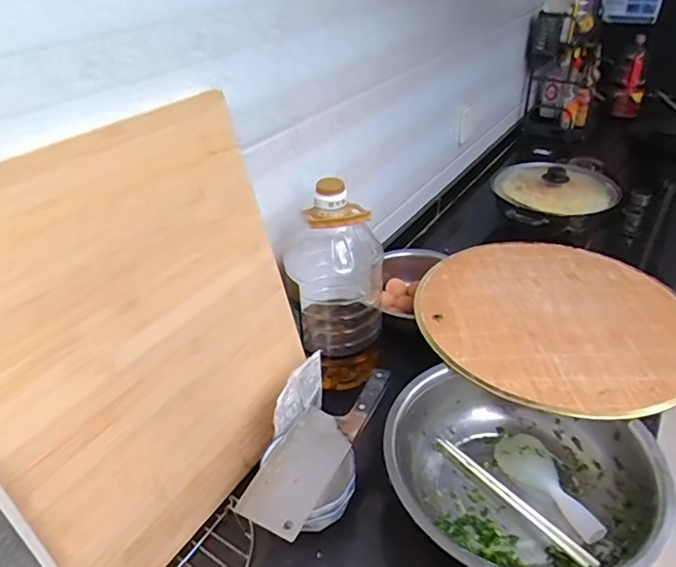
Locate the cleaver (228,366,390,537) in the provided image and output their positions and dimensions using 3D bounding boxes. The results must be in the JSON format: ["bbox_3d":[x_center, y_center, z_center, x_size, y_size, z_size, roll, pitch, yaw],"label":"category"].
[{"bbox_3d":[-0.023,0.212,0.707,0.088,0.028,0.276,17,40,26],"label":"cleaver"}]

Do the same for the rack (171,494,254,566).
[{"bbox_3d":[-0.166,0.355,0.647,0.092,0.016,0.169,18,40,27],"label":"rack"}]

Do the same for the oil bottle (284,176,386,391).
[{"bbox_3d":[-0.003,-0.001,0.845,0.156,0.340,0.136,-4,35,-2],"label":"oil bottle"}]

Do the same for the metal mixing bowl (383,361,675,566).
[{"bbox_3d":[0.226,0.262,0.673,0.320,0.109,0.298,-2,35,1],"label":"metal mixing bowl"}]

